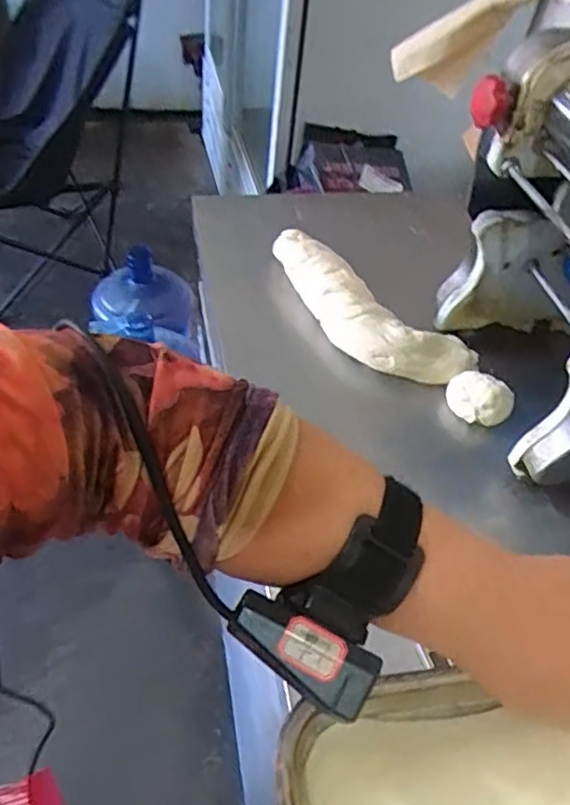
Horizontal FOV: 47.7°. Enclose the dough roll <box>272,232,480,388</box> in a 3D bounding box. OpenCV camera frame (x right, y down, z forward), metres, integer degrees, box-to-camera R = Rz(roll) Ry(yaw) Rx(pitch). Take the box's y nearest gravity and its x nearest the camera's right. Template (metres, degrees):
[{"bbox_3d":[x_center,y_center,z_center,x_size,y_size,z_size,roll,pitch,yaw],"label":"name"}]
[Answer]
[{"bbox_3d":[0.091,-0.122,0.813,0.105,0.051,0.309,-34,60,-31],"label":"dough roll"}]

